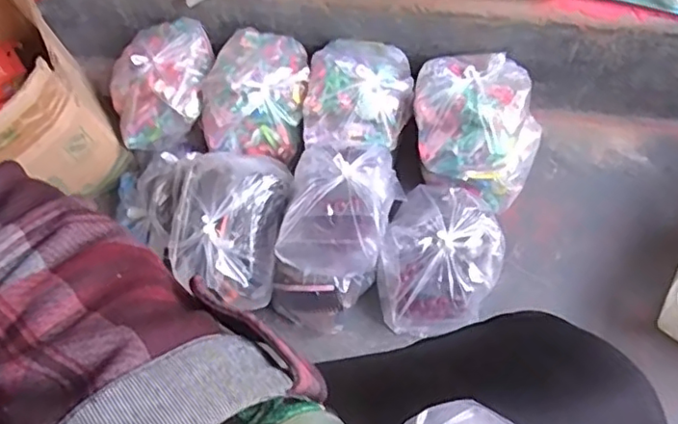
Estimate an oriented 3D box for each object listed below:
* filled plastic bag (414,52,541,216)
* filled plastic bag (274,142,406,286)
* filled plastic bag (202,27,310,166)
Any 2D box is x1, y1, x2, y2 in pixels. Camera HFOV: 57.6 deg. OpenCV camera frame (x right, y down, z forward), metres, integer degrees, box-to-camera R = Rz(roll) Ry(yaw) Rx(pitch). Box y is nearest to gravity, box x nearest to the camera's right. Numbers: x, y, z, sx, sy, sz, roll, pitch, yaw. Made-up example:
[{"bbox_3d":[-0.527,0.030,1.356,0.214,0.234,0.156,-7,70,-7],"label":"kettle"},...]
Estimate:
[{"bbox_3d":[0.181,-0.118,0.805,0.166,0.150,0.160,12,65,9],"label":"filled plastic bag"},{"bbox_3d":[0.000,-0.008,0.714,0.121,0.100,0.166,10,65,8],"label":"filled plastic bag"},{"bbox_3d":[-0.107,-0.167,0.824,0.135,0.088,0.174,6,65,6],"label":"filled plastic bag"}]

